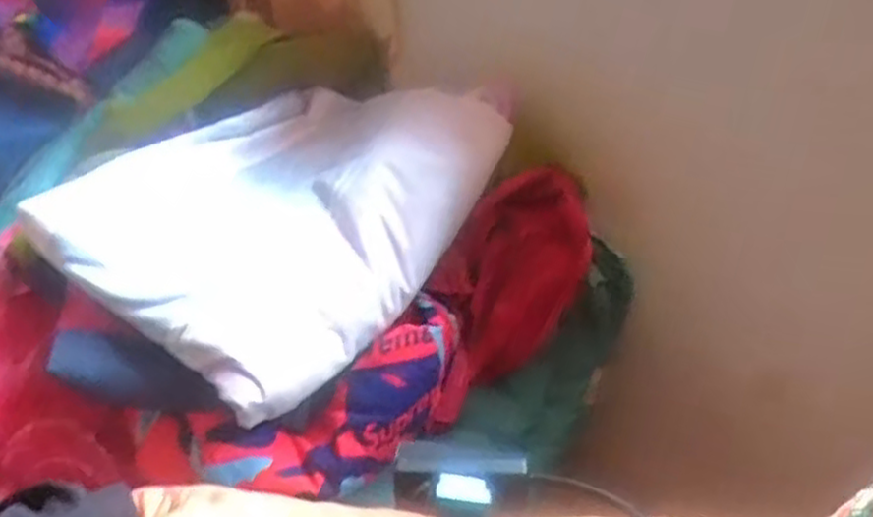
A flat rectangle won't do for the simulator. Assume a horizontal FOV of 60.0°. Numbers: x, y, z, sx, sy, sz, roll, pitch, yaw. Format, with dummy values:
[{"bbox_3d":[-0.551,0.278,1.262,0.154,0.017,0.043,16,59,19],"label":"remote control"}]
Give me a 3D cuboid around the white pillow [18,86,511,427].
[{"bbox_3d":[-0.152,-0.049,0.750,0.315,0.126,0.377,23,41,35],"label":"white pillow"}]

